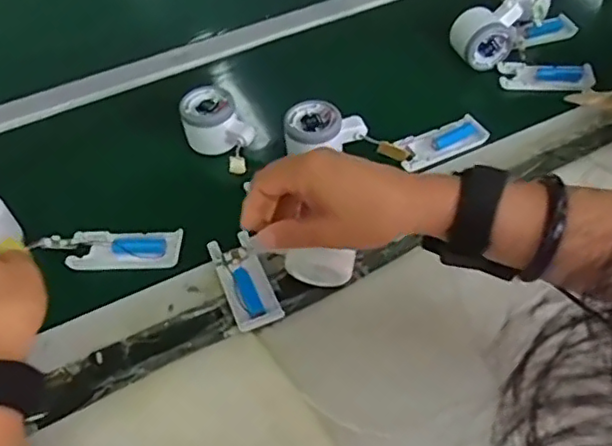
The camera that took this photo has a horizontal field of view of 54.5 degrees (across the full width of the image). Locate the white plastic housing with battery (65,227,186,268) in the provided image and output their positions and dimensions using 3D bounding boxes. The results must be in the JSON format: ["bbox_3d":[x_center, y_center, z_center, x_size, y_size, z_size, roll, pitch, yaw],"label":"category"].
[{"bbox_3d":[-0.170,0.025,0.562,0.104,0.011,0.037,-1,51,4],"label":"white plastic housing with battery"}]

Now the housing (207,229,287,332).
[{"bbox_3d":[-0.055,0.049,0.520,0.039,0.013,0.099,-23,52,-14],"label":"housing"}]

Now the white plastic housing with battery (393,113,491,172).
[{"bbox_3d":[0.143,-0.087,0.631,0.100,0.014,0.040,-24,53,-15],"label":"white plastic housing with battery"}]

